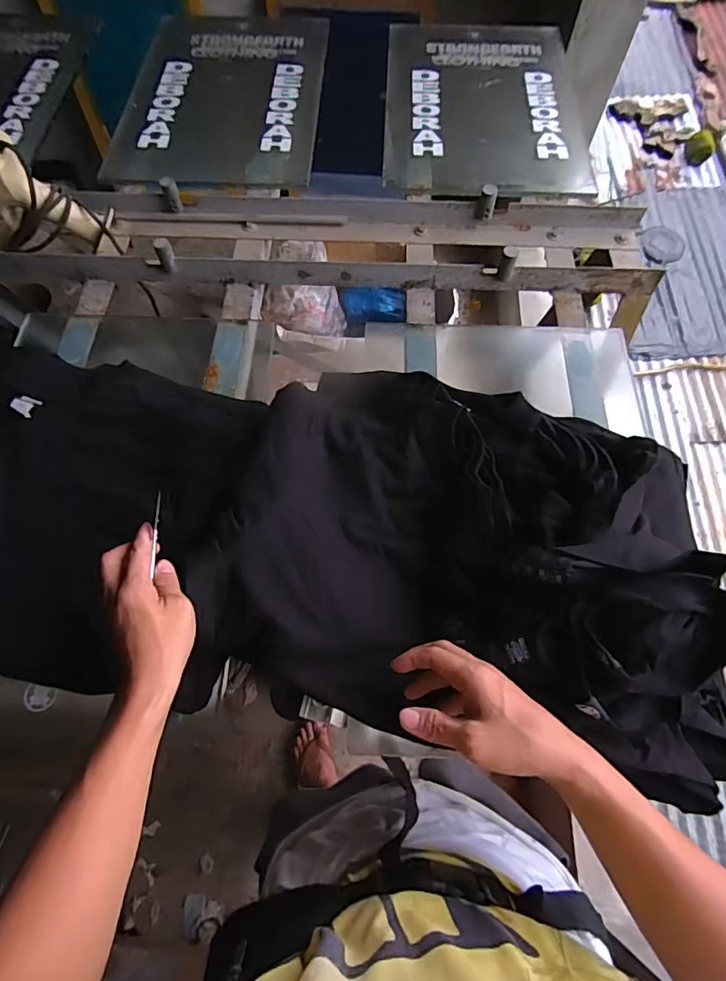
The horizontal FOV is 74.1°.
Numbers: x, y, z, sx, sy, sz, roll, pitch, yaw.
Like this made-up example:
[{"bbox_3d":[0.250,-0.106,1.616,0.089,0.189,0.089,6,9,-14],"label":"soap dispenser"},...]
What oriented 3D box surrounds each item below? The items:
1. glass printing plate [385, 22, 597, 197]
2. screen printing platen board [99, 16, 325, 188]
[{"bbox_3d":[0.261,-0.862,1.057,0.413,0.015,0.629,2,66,1],"label":"glass printing plate"},{"bbox_3d":[-0.309,-0.915,1.086,0.425,0.017,0.701,2,66,1],"label":"screen printing platen board"}]

